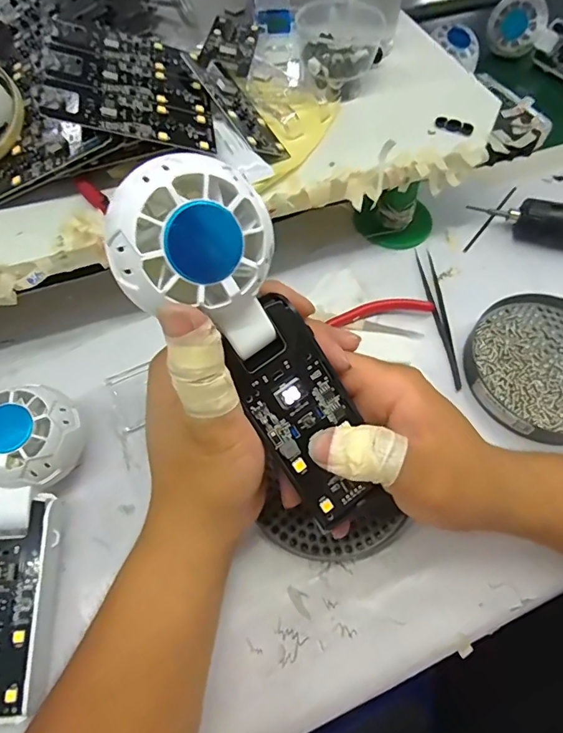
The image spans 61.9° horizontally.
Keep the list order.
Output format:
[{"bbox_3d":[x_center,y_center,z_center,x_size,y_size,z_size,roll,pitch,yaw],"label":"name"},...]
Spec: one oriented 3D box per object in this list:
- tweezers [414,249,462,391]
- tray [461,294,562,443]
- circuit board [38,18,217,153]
[{"bbox_3d":[0.126,-0.043,0.373,0.014,0.004,0.130,-2,60,-3],"label":"tweezers"},{"bbox_3d":[0.195,-0.001,0.347,0.113,0.017,0.111,1,60,-1],"label":"tray"},{"bbox_3d":[-0.099,-0.186,0.307,0.100,0.005,0.115,-4,61,-25],"label":"circuit board"}]

